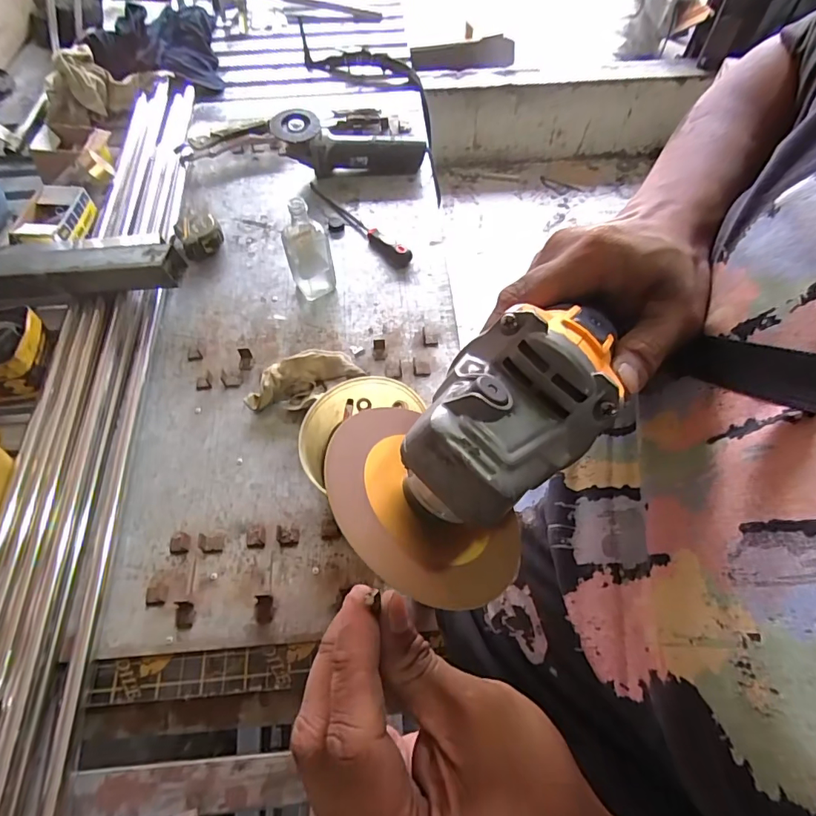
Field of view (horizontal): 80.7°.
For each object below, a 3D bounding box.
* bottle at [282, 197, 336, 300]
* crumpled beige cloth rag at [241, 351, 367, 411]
[{"bbox_3d":[-0.165,-0.258,0.792,0.070,0.171,0.050,-15,63,-8],"label":"bottle"},{"bbox_3d":[-0.158,-0.036,0.735,0.178,0.055,0.079,-20,64,-10],"label":"crumpled beige cloth rag"}]

